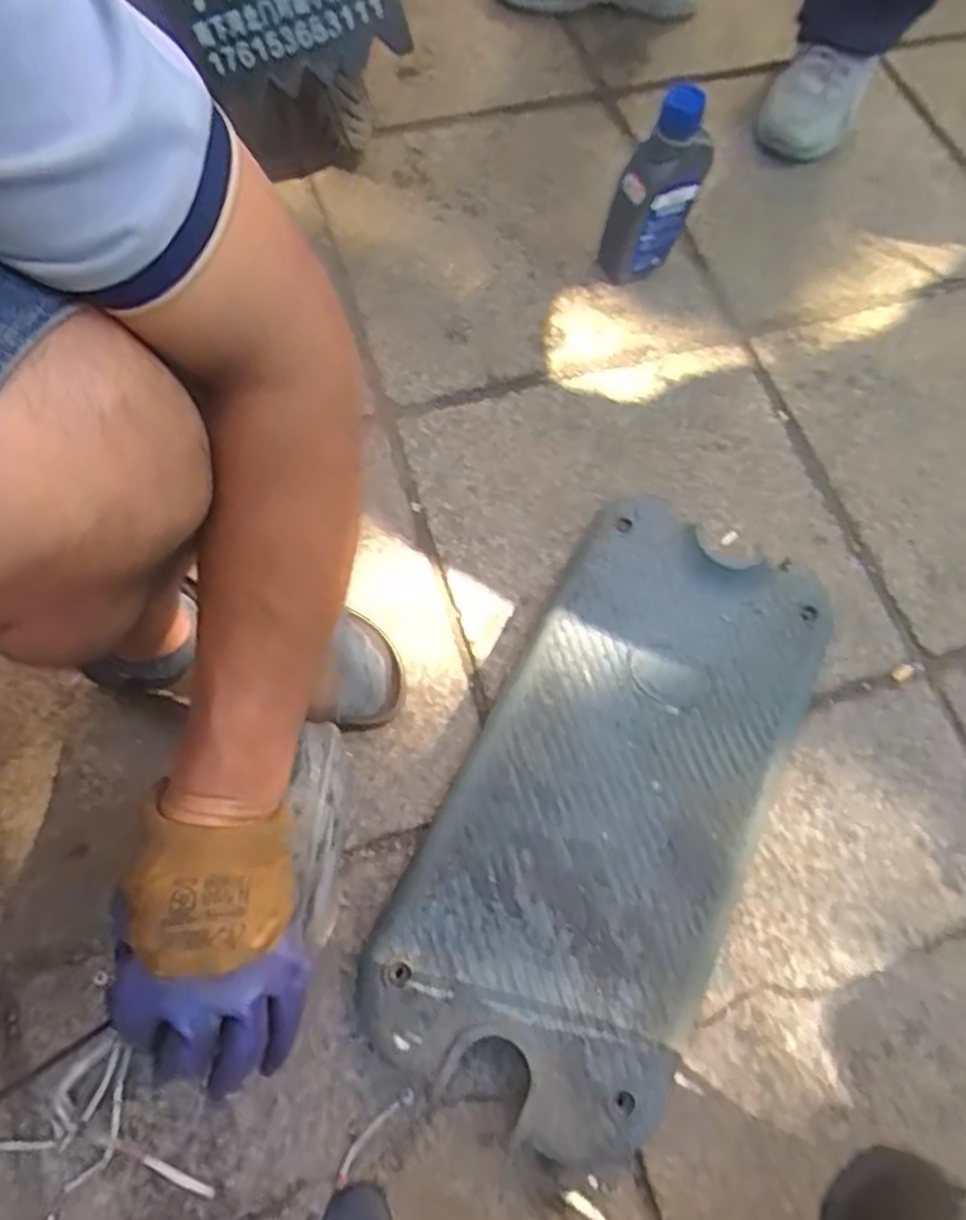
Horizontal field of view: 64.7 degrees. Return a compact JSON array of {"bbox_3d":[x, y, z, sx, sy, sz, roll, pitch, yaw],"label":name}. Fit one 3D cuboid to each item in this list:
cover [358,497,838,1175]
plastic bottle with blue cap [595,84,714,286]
[{"bbox_3d":[0.111,0.149,0.639,0.237,0.045,0.500,27,69,8],"label":"cover"},{"bbox_3d":[0.177,-0.430,0.785,0.087,0.188,0.059,13,67,2],"label":"plastic bottle with blue cap"}]

